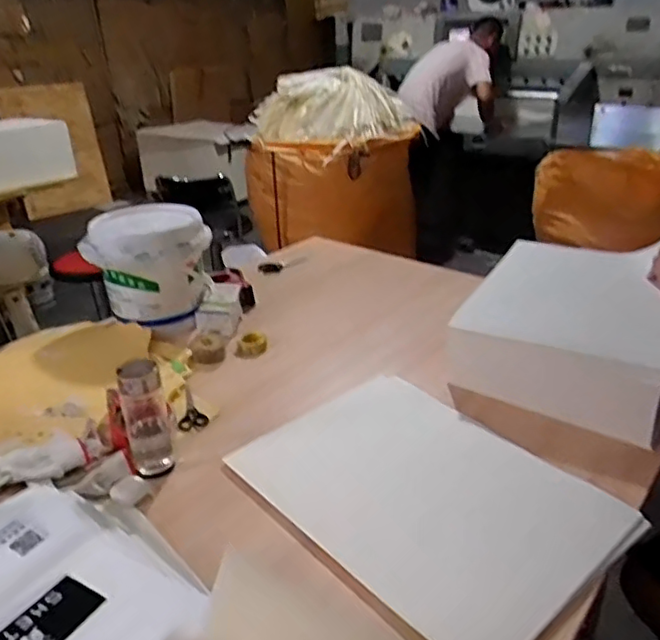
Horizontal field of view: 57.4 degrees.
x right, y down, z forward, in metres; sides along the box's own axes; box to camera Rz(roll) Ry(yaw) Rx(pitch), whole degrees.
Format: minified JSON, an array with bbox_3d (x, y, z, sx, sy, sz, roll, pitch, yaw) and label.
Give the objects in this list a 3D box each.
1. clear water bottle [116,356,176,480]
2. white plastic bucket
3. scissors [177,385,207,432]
[{"bbox_3d":[-0.286,0.153,0.941,0.065,0.173,0.060,-9,28,-16],"label":"clear water bottle"},{"bbox_3d":[-0.412,-0.121,1.400,0.250,0.233,0.214,1,27,2],"label":"white plastic bucket"},{"bbox_3d":[-0.261,0.159,1.123,0.050,0.011,0.141,-9,28,-16],"label":"scissors"}]

